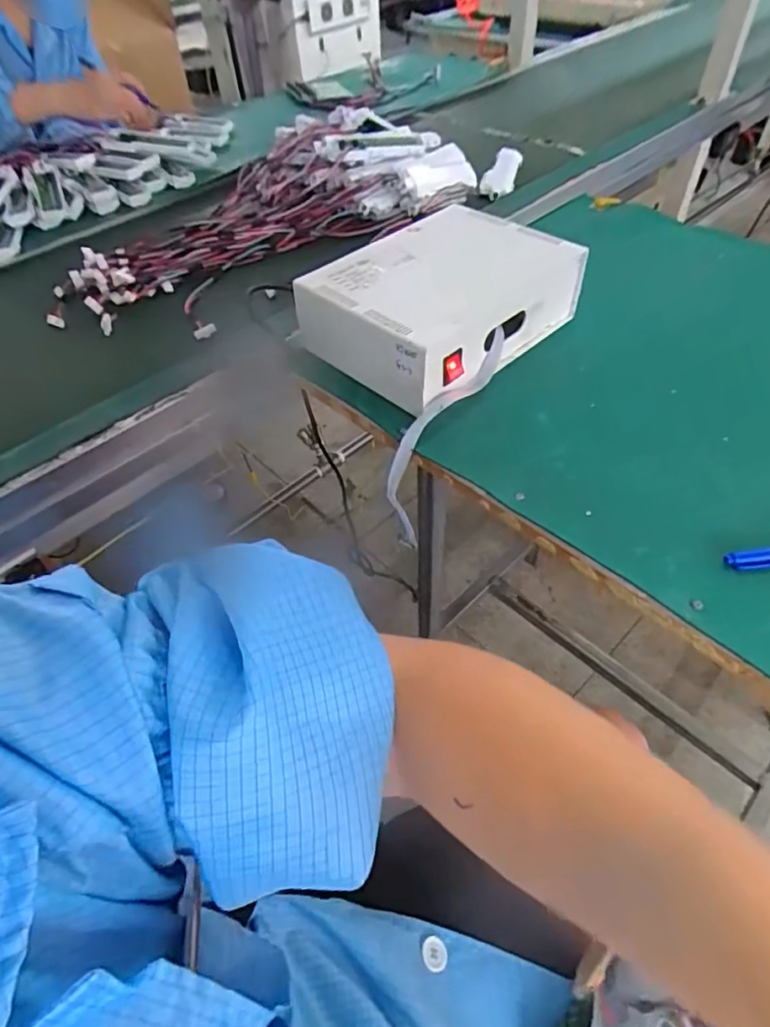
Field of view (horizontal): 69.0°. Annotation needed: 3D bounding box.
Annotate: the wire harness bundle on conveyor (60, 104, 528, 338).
[{"bbox_3d":[-0.098,-0.421,0.728,0.679,0.088,0.209,-38,57,-23],"label":"wire harness bundle on conveyor"}]

